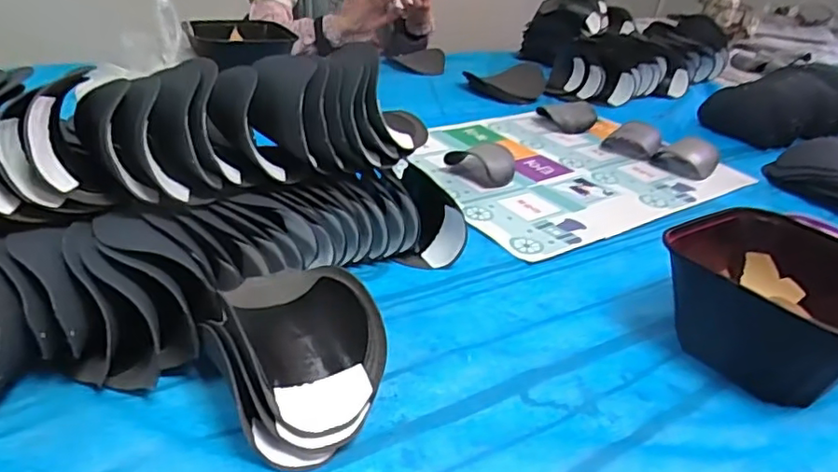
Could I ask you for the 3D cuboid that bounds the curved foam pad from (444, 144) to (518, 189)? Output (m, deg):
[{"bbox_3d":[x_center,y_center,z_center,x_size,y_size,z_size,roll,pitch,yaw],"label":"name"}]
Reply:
[{"bbox_3d":[0.098,-0.104,0.857,0.086,0.038,0.096,28,36,35],"label":"curved foam pad"}]

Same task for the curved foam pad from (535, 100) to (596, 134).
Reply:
[{"bbox_3d":[0.265,-0.214,1.080,0.100,0.042,0.051,6,29,1],"label":"curved foam pad"}]

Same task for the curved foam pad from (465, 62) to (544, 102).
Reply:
[{"bbox_3d":[0.181,-0.329,1.276,0.170,0.043,0.176,9,29,7],"label":"curved foam pad"}]

